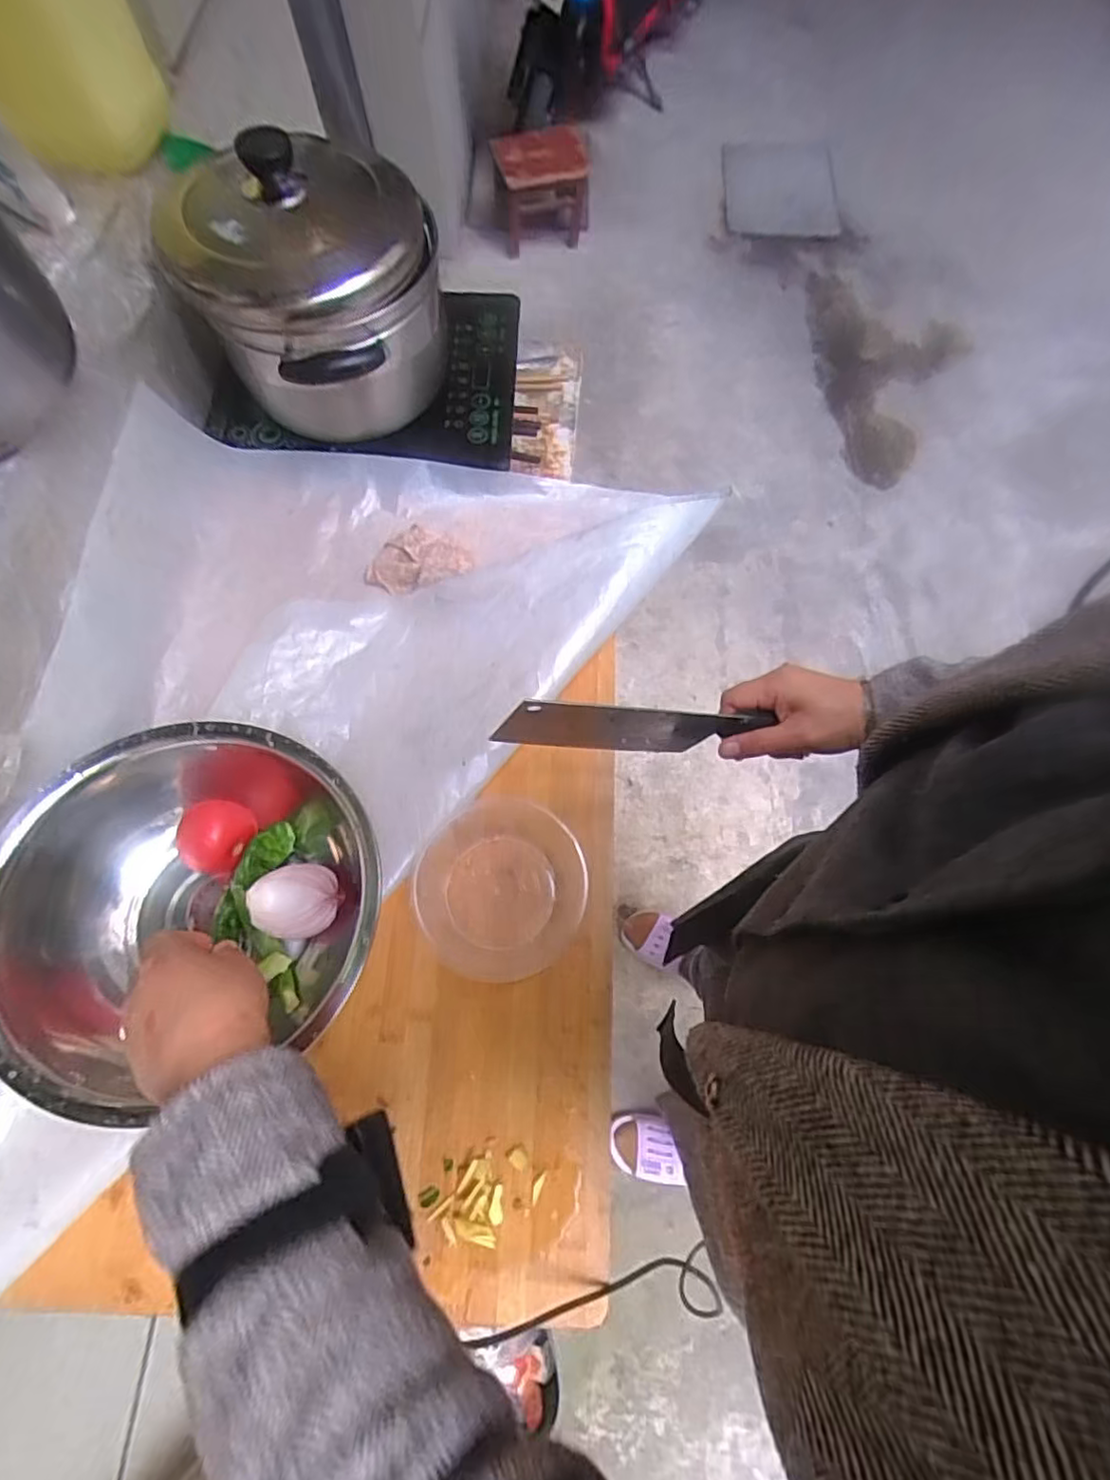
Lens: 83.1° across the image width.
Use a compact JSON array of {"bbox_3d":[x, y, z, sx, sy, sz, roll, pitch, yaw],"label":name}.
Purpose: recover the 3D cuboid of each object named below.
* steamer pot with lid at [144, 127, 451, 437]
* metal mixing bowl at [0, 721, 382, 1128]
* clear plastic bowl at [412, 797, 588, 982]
[{"bbox_3d":[-0.232,-0.446,0.639,0.235,0.212,0.312,-17,70,-5],"label":"steamer pot with lid"},{"bbox_3d":[-0.277,0.124,0.495,0.267,0.133,0.256,-1,69,1],"label":"metal mixing bowl"},{"bbox_3d":[-0.045,0.128,0.540,0.143,0.058,0.136,-1,69,1],"label":"clear plastic bowl"}]

